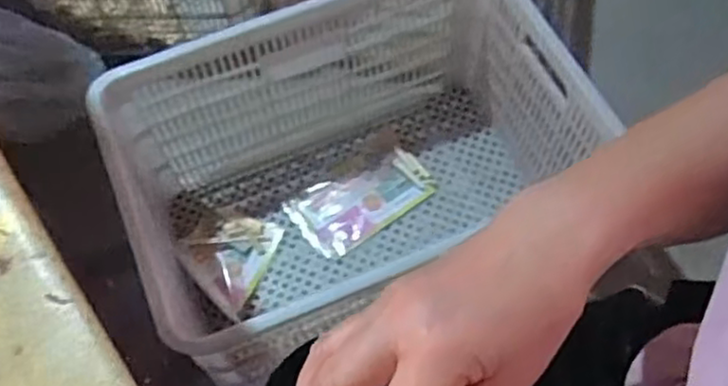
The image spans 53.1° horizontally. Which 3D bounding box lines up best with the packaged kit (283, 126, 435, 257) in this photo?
[{"bbox_3d":[-0.004,-0.002,1.229,0.231,0.017,0.151,-37,67,-16],"label":"packaged kit"}]

